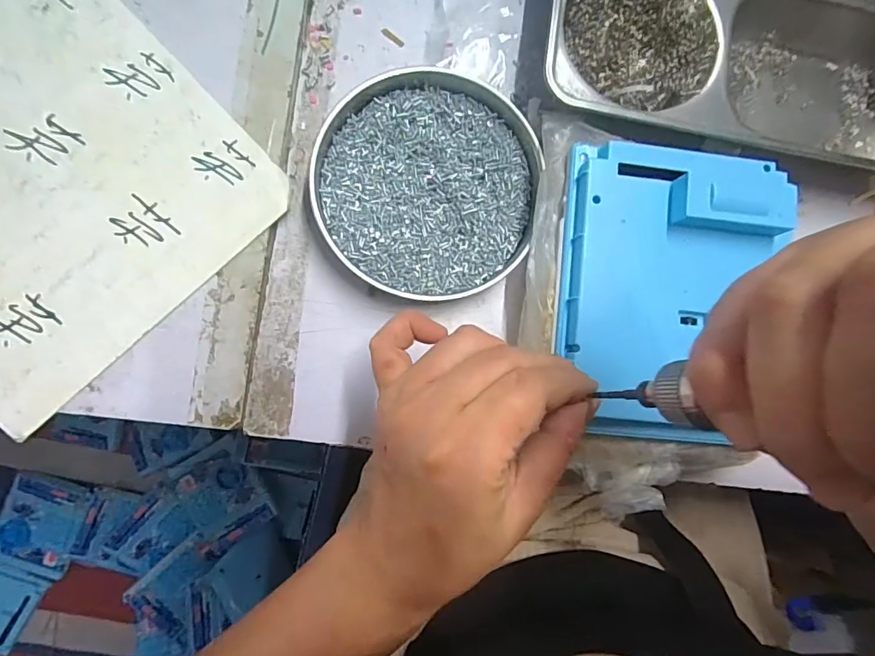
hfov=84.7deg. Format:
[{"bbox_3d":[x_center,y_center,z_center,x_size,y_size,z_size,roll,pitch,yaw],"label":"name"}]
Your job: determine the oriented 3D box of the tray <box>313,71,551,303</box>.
[{"bbox_3d":[-0.006,-0.089,0.292,0.131,0.027,0.138,0,86,-7],"label":"tray"}]

